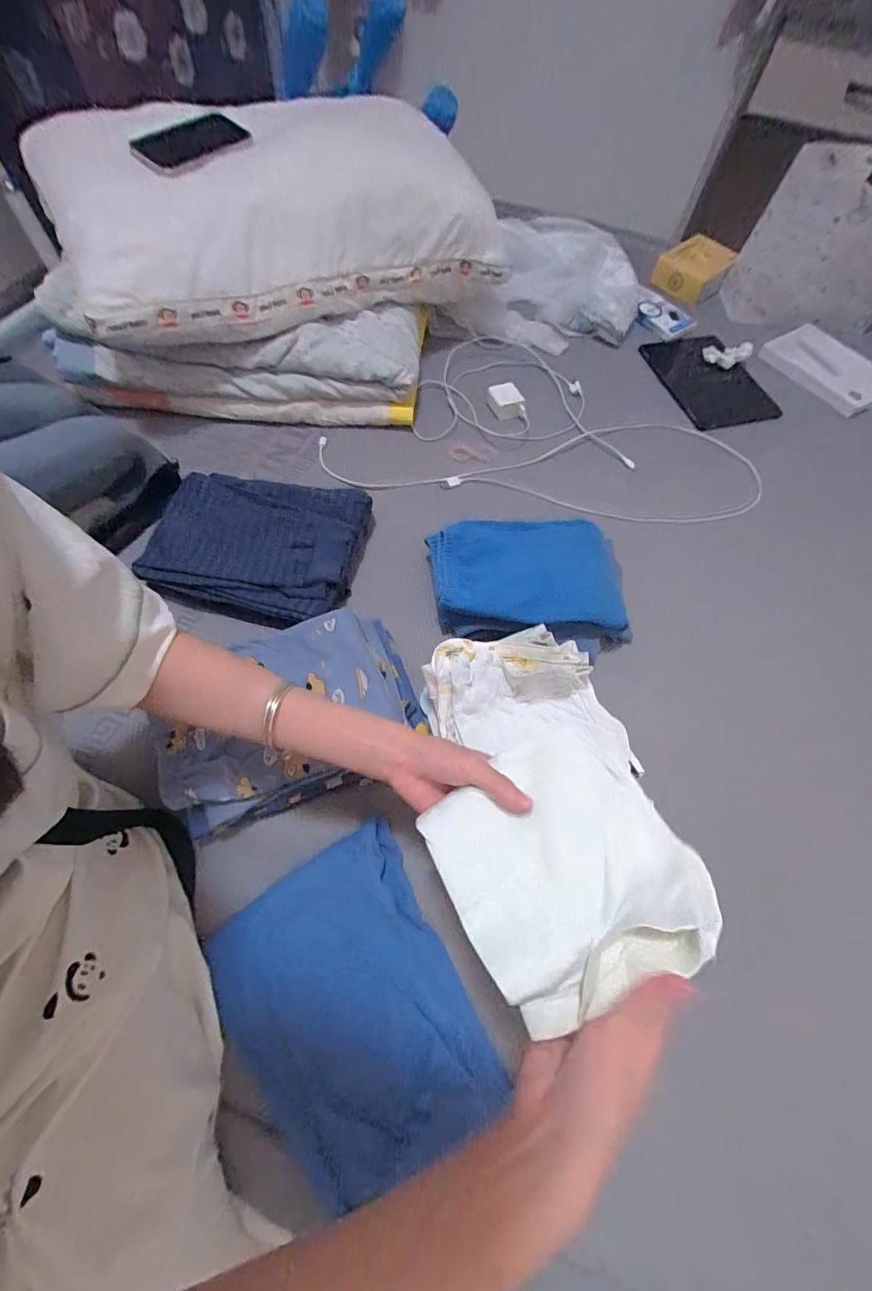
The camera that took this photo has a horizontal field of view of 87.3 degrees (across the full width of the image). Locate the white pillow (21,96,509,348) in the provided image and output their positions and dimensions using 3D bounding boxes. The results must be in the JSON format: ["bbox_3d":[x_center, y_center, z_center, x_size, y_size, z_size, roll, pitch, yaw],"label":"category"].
[{"bbox_3d":[-0.266,-0.670,0.703,0.615,0.168,0.372,-23,67,-15],"label":"white pillow"}]

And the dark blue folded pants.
[{"bbox_3d":[-0.236,-0.137,0.621,0.263,0.052,0.215,11,63,2],"label":"dark blue folded pants"}]

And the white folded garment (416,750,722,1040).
[{"bbox_3d":[0.093,0.151,0.321,0.161,0.038,0.156,-24,65,-15],"label":"white folded garment"}]

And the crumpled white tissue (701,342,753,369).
[{"bbox_3d":[0.577,-0.577,0.907,0.085,0.045,0.018,9,61,18],"label":"crumpled white tissue"}]

